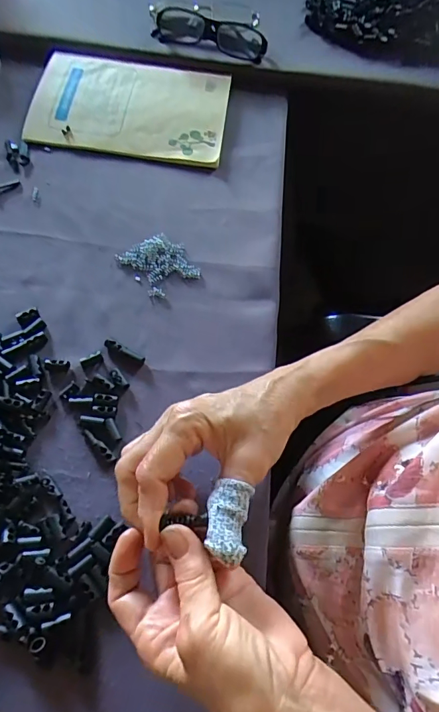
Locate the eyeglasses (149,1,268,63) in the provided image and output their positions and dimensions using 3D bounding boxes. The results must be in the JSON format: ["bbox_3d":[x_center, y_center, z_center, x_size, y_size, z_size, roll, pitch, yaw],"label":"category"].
[{"bbox_3d":[-0.015,-0.382,0.505,0.142,0.030,0.047,13,65,4],"label":"eyeglasses"}]

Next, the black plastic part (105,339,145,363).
[{"bbox_3d":[-0.078,-0.003,0.359,0.037,0.010,0.008,27,66,10],"label":"black plastic part"}]

